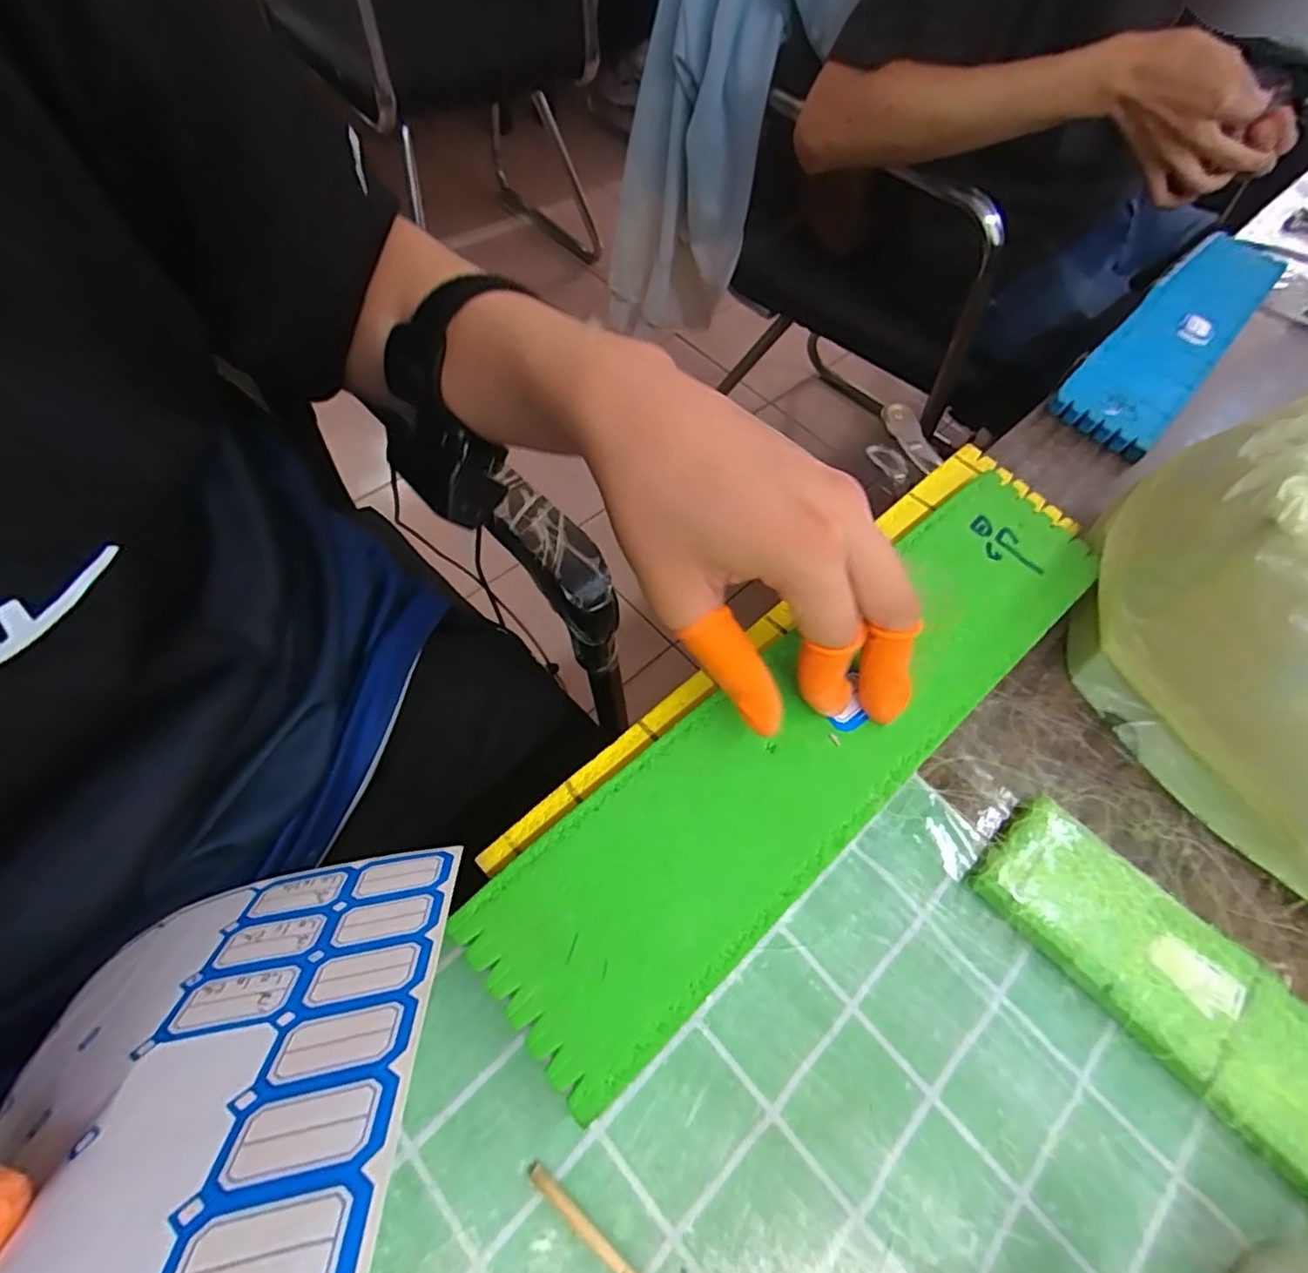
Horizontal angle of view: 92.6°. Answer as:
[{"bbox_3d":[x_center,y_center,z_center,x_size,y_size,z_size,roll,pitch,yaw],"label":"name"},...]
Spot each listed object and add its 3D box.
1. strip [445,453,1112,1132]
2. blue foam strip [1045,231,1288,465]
[{"bbox_3d":[0.081,0.032,0.274,0.340,0.011,0.081,-35,66,-22],"label":"strip"},{"bbox_3d":[0.407,-0.241,0.482,0.069,0.014,0.332,41,64,16],"label":"blue foam strip"}]

